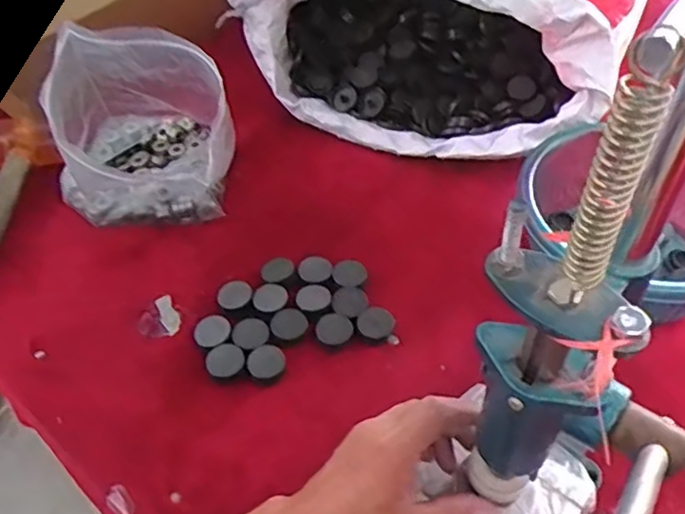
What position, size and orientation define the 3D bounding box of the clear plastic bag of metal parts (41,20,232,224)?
[{"bbox_3d":[-0.215,-0.141,0.659,0.179,0.181,0.185,-15,50,-9],"label":"clear plastic bag of metal parts"}]

